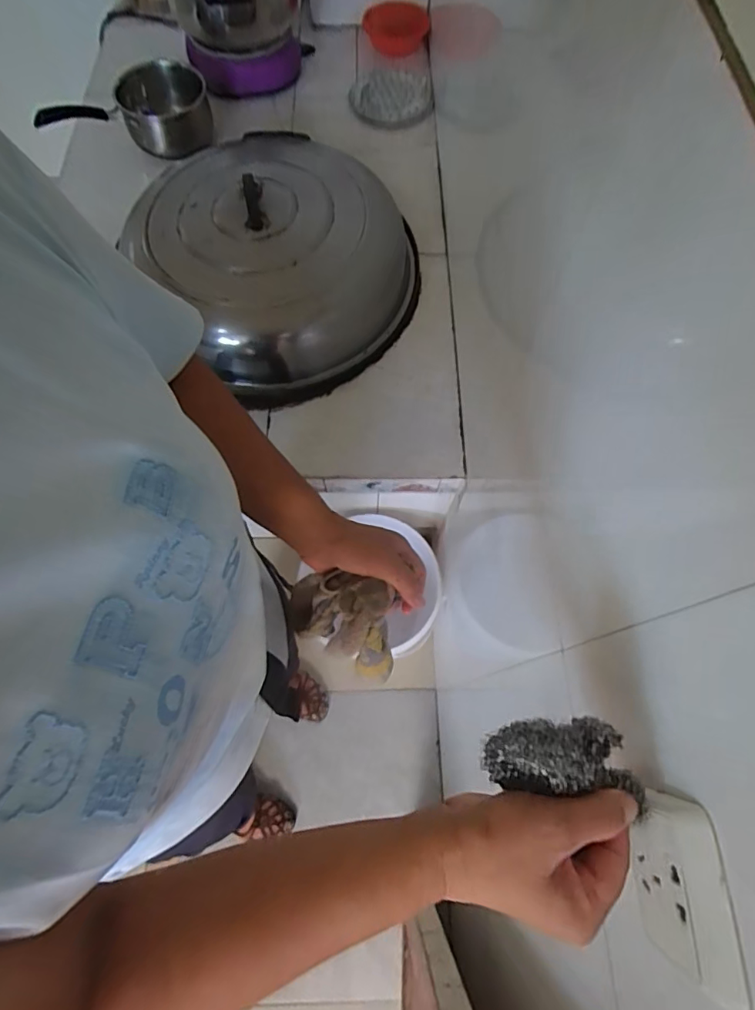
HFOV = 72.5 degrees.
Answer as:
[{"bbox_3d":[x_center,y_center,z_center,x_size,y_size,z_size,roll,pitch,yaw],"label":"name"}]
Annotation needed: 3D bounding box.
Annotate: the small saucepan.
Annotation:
[{"bbox_3d":[-0.478,-0.760,1.000,0.303,0.102,0.145,-7,68,-4],"label":"small saucepan"}]

